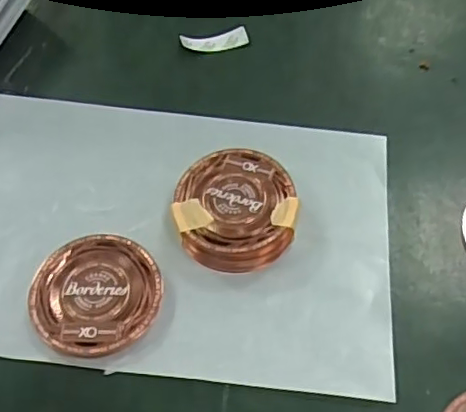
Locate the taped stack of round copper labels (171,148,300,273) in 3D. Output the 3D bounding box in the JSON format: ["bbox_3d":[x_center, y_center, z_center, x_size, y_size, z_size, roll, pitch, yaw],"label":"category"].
[{"bbox_3d":[0.001,0.002,0.297,0.059,0.020,0.060,-13,58,-8],"label":"taped stack of round copper labels"}]

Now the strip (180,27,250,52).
[{"bbox_3d":[-0.012,-0.107,0.379,0.043,0.006,0.012,-11,58,-7],"label":"strip"}]

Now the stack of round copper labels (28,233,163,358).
[{"bbox_3d":[-0.065,0.041,0.276,0.059,0.009,0.060,-27,62,-16],"label":"stack of round copper labels"}]

